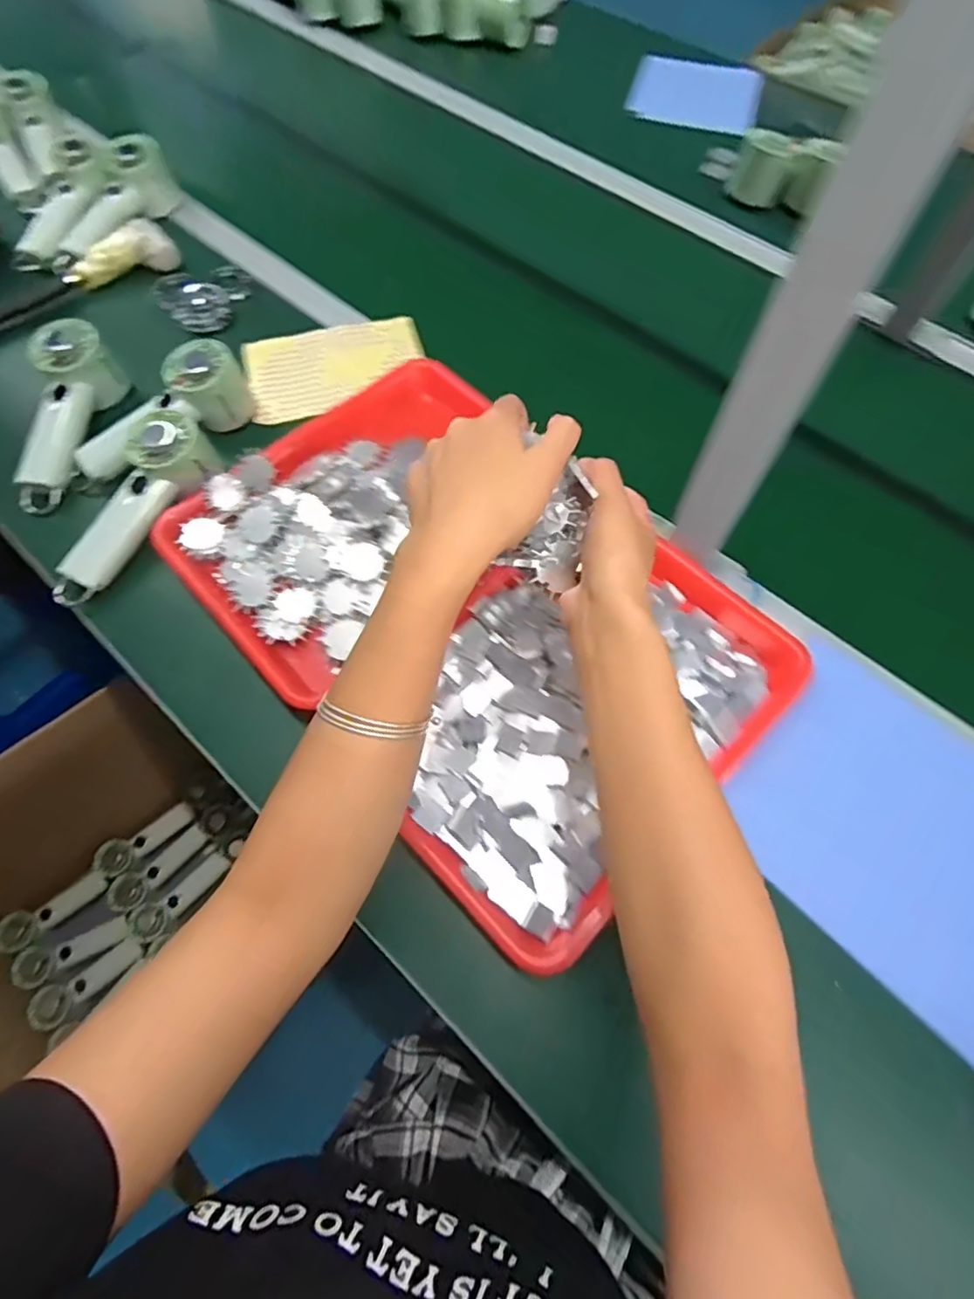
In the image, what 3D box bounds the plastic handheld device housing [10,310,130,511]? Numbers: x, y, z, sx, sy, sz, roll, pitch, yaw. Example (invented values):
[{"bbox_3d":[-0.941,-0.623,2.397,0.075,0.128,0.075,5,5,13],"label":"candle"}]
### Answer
[{"bbox_3d":[-0.420,-0.232,0.620,0.058,0.065,0.202,12,85,6],"label":"plastic handheld device housing"}]

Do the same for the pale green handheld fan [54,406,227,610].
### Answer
[{"bbox_3d":[-0.329,-0.127,0.570,0.068,0.048,0.200,30,83,13],"label":"pale green handheld fan"}]

